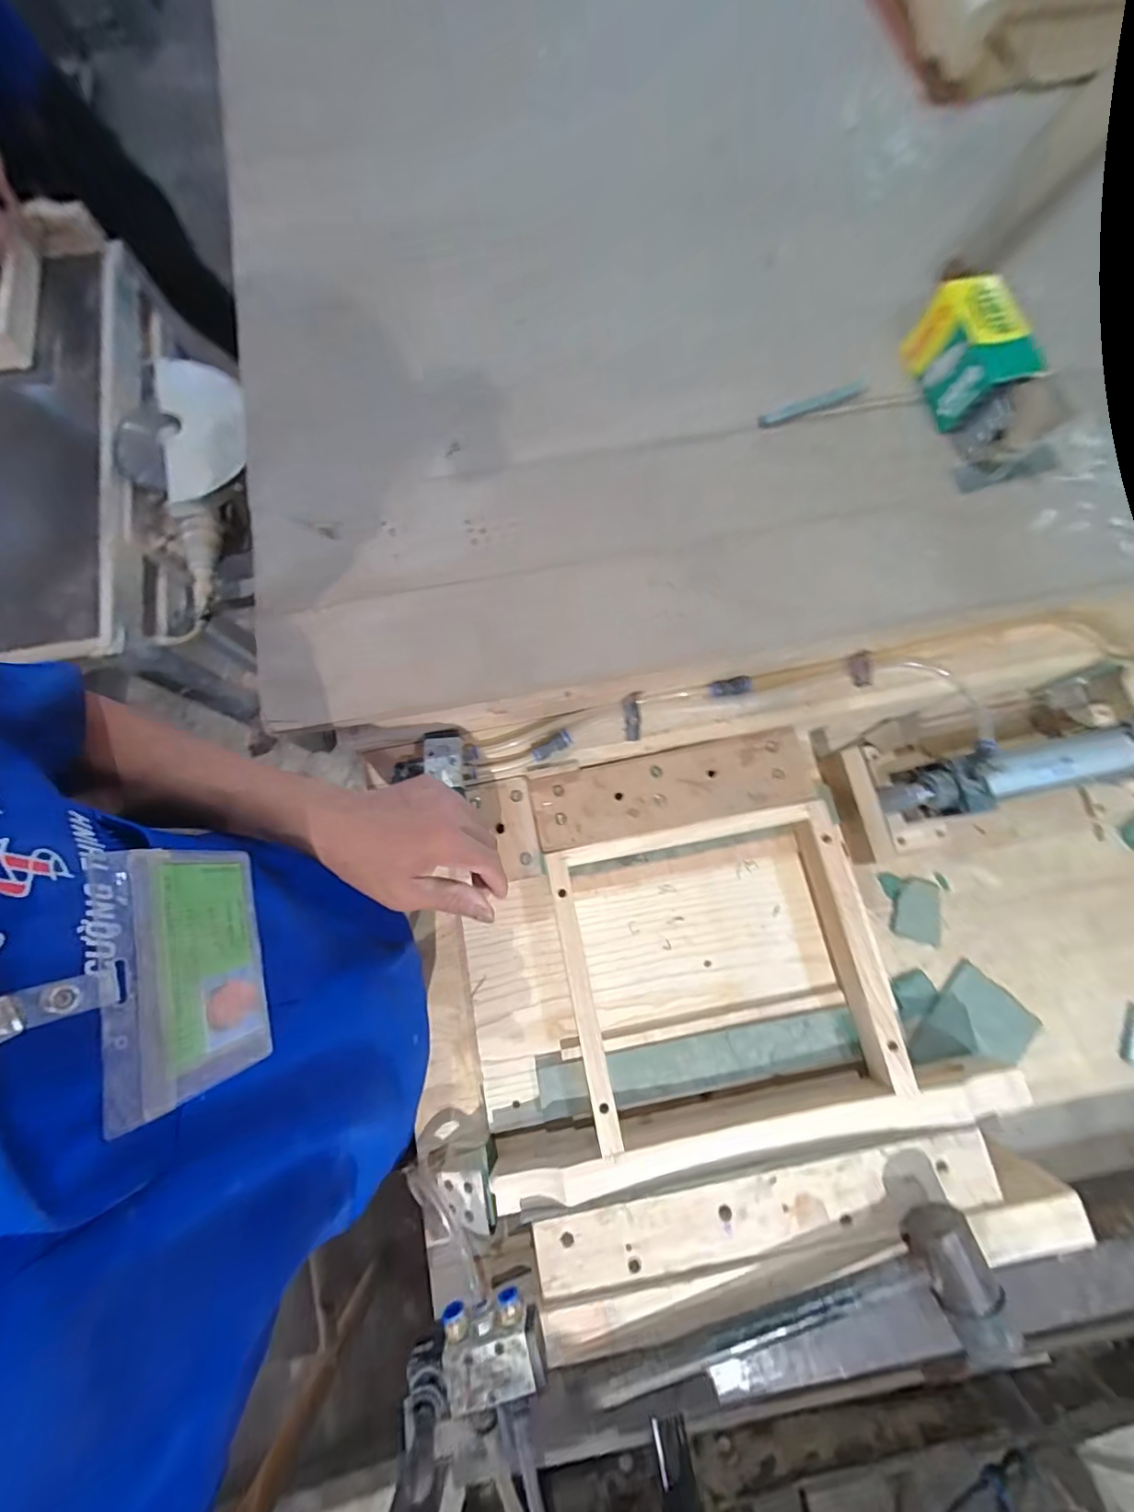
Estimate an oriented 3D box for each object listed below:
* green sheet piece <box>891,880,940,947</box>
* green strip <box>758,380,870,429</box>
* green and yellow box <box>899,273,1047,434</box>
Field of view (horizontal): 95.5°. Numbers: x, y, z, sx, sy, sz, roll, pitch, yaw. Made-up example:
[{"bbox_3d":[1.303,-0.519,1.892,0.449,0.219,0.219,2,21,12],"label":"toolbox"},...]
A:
[{"bbox_3d":[0.384,0.169,0.564,0.050,0.004,0.064,11,77,4],"label":"green sheet piece"},{"bbox_3d":[0.256,-0.362,0.530,0.121,0.006,0.014,-21,77,-4],"label":"green strip"},{"bbox_3d":[0.390,-0.391,0.498,0.066,0.056,0.123,-17,77,-3],"label":"green and yellow box"}]

